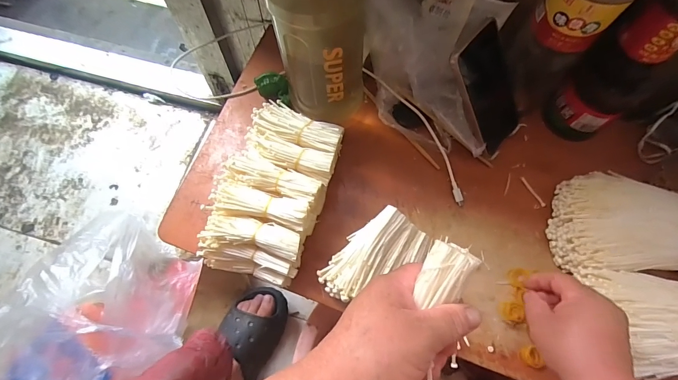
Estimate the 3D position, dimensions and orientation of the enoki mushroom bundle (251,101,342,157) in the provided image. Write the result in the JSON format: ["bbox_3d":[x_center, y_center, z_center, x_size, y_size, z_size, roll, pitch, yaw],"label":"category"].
[{"bbox_3d":[-0.050,-0.079,0.447,0.119,0.027,0.050,20,69,7],"label":"enoki mushroom bundle"}]

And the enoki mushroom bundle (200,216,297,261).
[{"bbox_3d":[-0.105,0.055,0.413,0.119,0.028,0.036,9,68,3],"label":"enoki mushroom bundle"}]

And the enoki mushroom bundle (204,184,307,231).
[{"bbox_3d":[-0.095,0.018,0.408,0.117,0.026,0.038,11,68,4],"label":"enoki mushroom bundle"}]

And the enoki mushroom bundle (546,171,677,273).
[{"bbox_3d":[0.336,0.036,0.426,0.120,0.078,0.124,4,68,1],"label":"enoki mushroom bundle"}]

